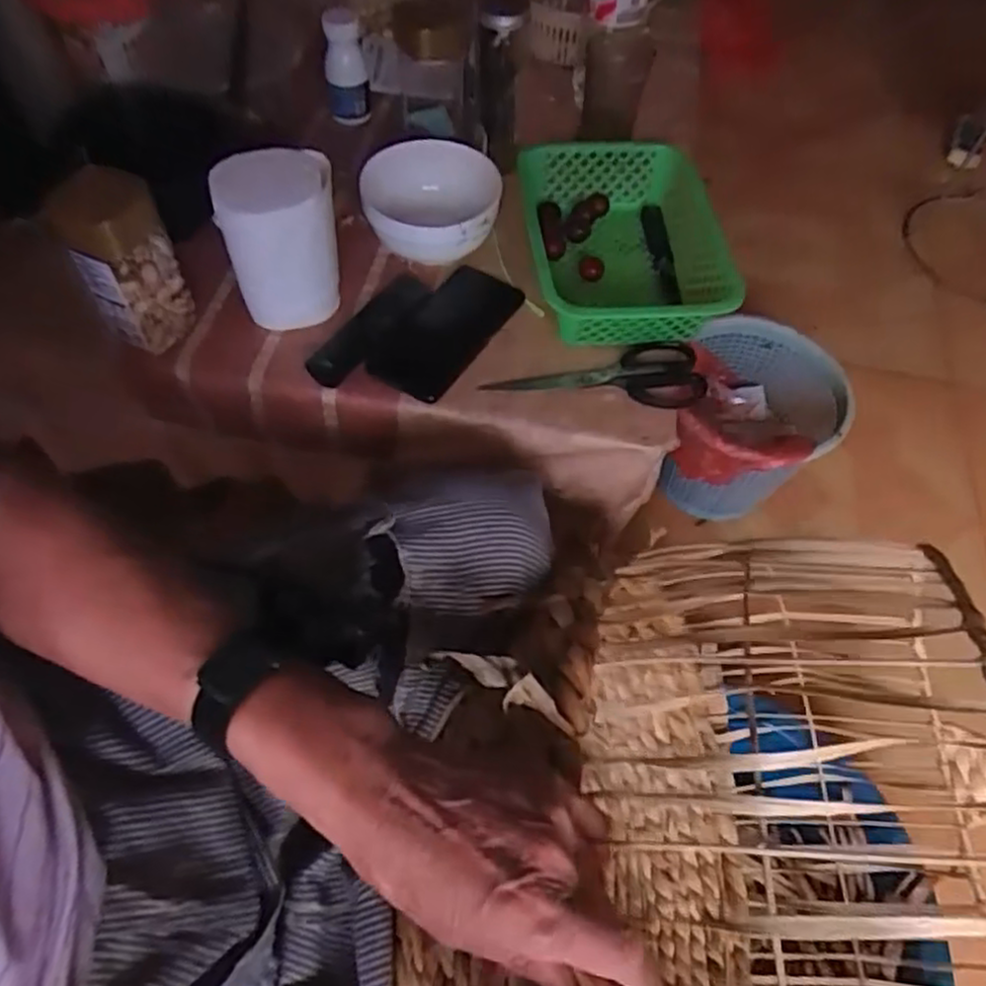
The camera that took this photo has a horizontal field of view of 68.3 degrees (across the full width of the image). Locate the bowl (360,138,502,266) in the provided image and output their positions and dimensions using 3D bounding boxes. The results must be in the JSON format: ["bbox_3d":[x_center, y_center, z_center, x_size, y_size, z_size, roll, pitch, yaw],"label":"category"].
[{"bbox_3d":[-0.059,-0.290,0.728,0.127,0.057,0.127,1,58,-2],"label":"bowl"}]

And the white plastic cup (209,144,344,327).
[{"bbox_3d":[-0.181,-0.221,0.638,0.091,0.122,0.087,-2,58,-4],"label":"white plastic cup"}]

